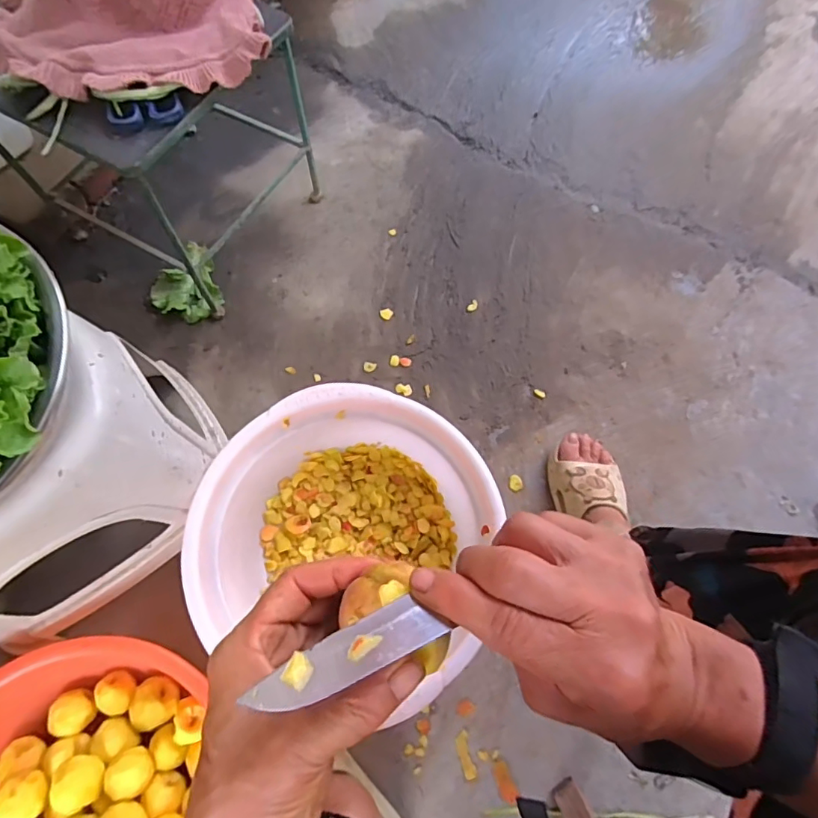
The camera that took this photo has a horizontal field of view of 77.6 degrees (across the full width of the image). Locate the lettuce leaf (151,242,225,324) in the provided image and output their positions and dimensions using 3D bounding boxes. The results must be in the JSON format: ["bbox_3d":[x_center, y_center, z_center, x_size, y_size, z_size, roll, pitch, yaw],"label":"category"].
[{"bbox_3d":[-0.373,-0.209,0.843,0.106,0.031,0.138,-18,73,-8],"label":"lettuce leaf"}]

